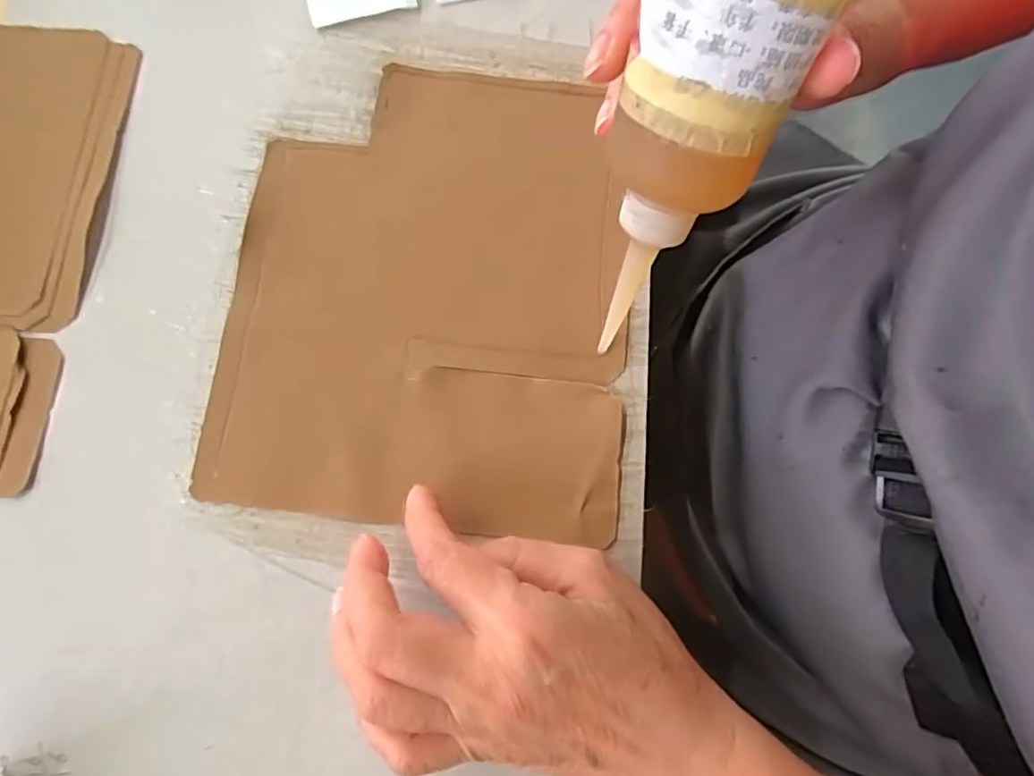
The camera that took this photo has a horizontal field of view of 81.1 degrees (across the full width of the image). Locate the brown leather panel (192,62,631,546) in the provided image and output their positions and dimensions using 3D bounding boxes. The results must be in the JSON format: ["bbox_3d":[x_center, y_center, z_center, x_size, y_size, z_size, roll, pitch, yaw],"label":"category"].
[{"bbox_3d":[-0.041,-0.055,0.296,0.185,0.007,0.233,6,75,0],"label":"brown leather panel"}]

